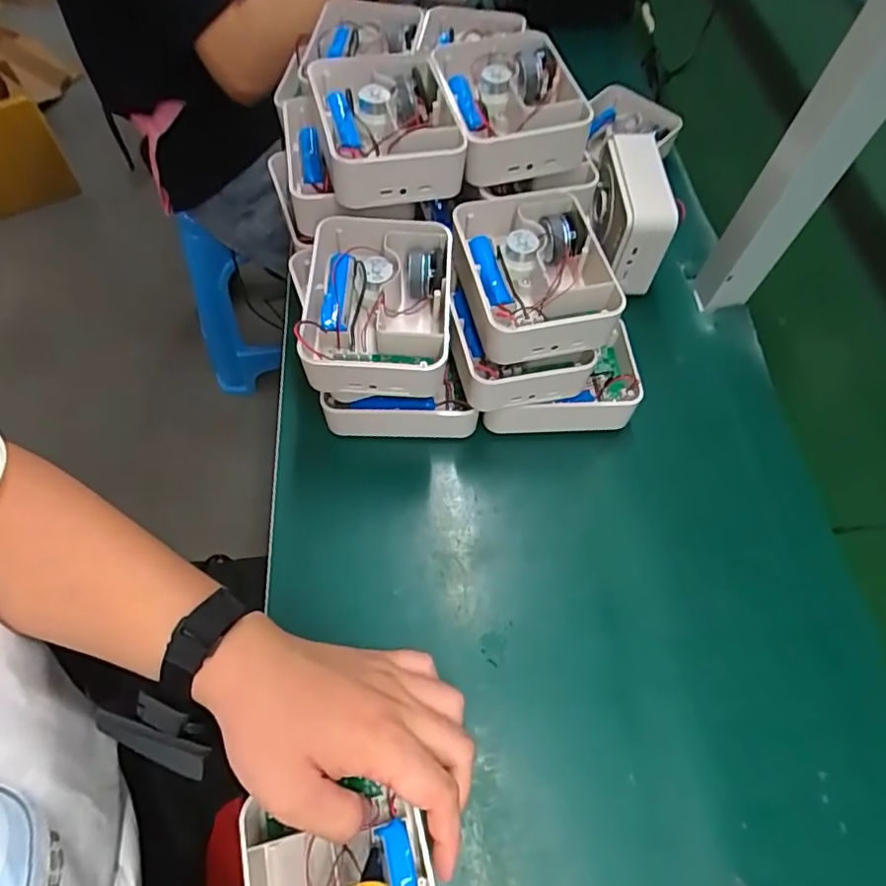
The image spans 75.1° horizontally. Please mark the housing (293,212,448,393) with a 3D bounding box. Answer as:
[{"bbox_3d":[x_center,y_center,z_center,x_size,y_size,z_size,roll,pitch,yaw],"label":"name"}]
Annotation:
[{"bbox_3d":[-0.047,-0.097,0.415,0.102,0.048,0.131,2,62,-2],"label":"housing"}]

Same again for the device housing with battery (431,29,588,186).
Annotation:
[{"bbox_3d":[0.054,-0.273,0.466,0.107,0.047,0.137,-8,62,-7],"label":"device housing with battery"}]

